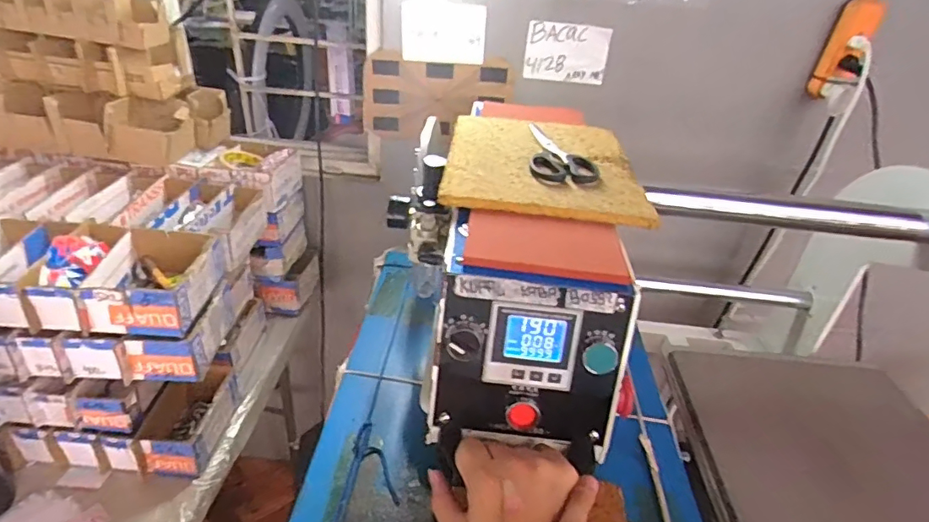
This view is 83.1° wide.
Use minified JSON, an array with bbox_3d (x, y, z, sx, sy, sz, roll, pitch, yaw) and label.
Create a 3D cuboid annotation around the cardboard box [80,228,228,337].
[{"bbox_3d":[-0.438,0.026,0.743,0.134,0.070,0.160,3,32,-6],"label":"cardboard box"}]

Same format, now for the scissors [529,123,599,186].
[{"bbox_3d":[0.111,-0.125,0.600,0.070,0.011,0.163,8,32,2],"label":"scissors"}]

